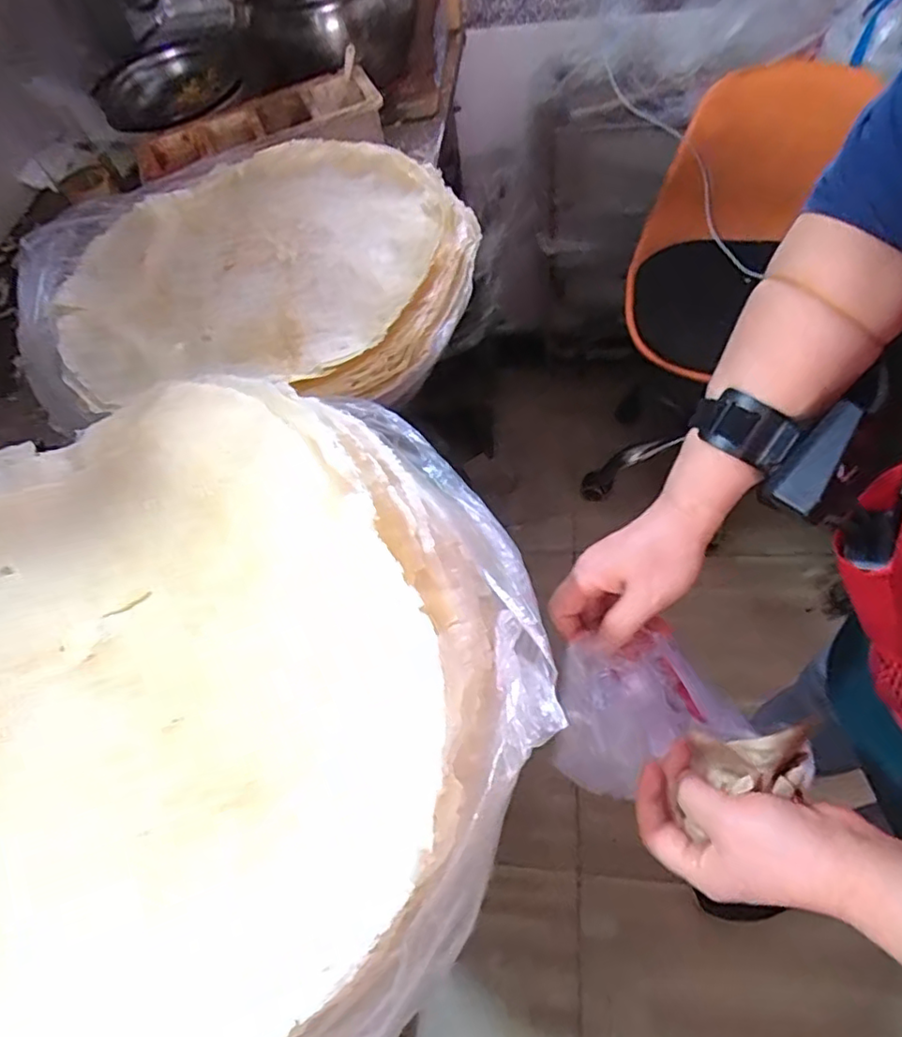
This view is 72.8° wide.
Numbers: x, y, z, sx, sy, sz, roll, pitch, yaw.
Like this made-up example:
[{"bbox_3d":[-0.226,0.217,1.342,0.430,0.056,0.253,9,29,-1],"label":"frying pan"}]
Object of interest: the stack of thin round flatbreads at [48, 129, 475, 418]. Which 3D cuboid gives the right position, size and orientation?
[{"bbox_3d":[-0.174,-0.239,0.562,0.392,0.053,0.351,5,59,11],"label":"stack of thin round flatbreads"}]

